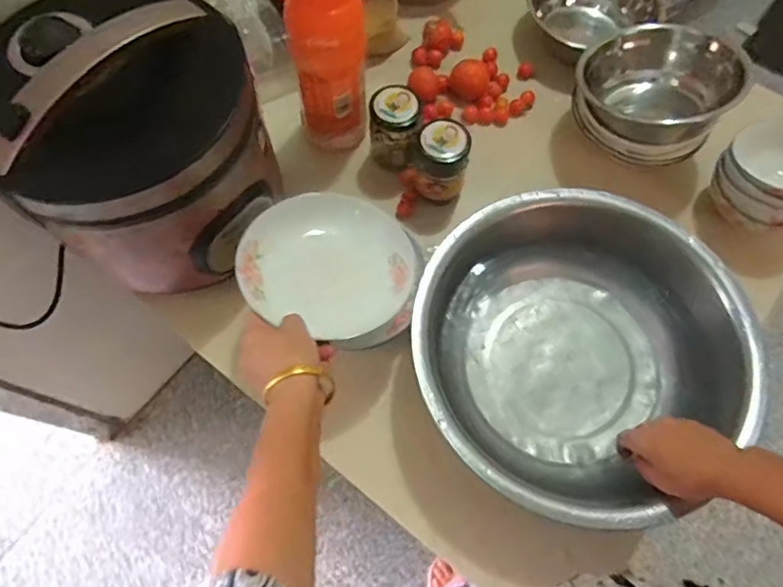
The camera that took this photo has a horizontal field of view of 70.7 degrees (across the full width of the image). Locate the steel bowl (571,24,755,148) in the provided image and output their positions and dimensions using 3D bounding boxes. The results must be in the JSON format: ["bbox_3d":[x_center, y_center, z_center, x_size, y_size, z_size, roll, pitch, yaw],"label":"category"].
[{"bbox_3d":[0.325,-0.249,0.690,0.170,0.107,0.144,-23,83,1],"label":"steel bowl"}]

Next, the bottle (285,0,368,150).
[{"bbox_3d":[-0.068,-0.270,0.619,0.073,0.273,0.070,0,71,-1],"label":"bottle"}]

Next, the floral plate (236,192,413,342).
[{"bbox_3d":[-0.062,-0.029,0.555,0.168,0.038,0.139,-7,71,-4],"label":"floral plate"}]

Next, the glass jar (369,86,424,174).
[{"bbox_3d":[0.005,-0.202,0.692,0.060,0.093,0.067,-4,69,0],"label":"glass jar"}]

